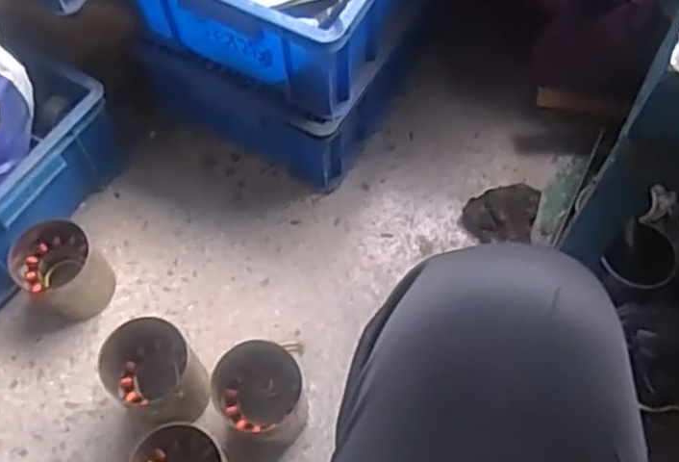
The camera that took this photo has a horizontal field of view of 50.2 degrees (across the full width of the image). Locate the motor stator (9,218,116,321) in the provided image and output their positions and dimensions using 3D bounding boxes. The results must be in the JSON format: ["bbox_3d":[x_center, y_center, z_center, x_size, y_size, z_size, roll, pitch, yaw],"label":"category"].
[{"bbox_3d":[-0.331,0.050,0.873,0.103,0.085,0.099,33,68,16],"label":"motor stator"}]

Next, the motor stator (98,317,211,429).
[{"bbox_3d":[-0.192,0.167,0.790,0.103,0.128,0.110,-40,69,-18],"label":"motor stator"}]

